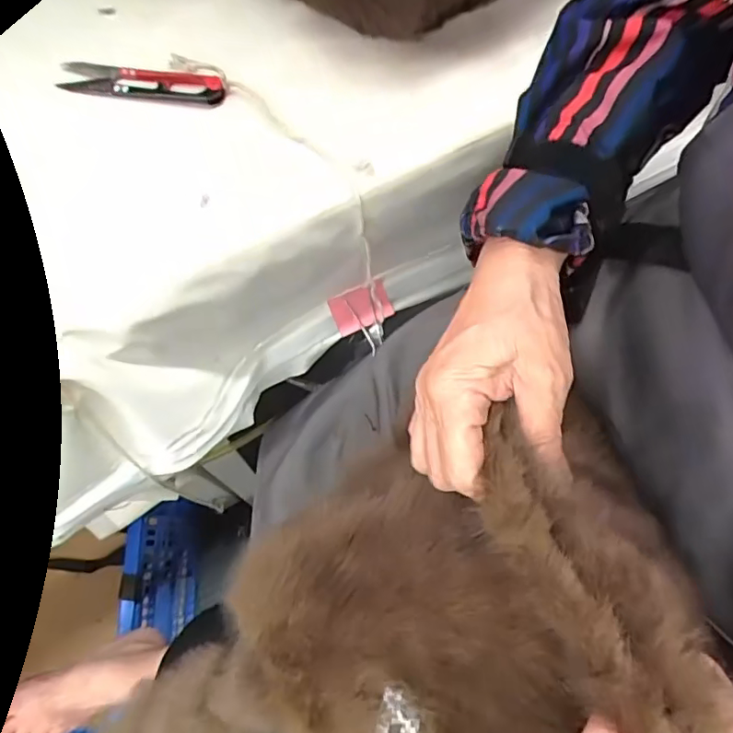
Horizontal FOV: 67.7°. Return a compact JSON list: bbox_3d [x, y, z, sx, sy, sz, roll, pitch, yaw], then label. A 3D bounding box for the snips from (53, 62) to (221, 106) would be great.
[{"bbox_3d":[-0.145,-0.181,0.350,0.107,0.013,0.023,8,71,0],"label":"snips"}]

